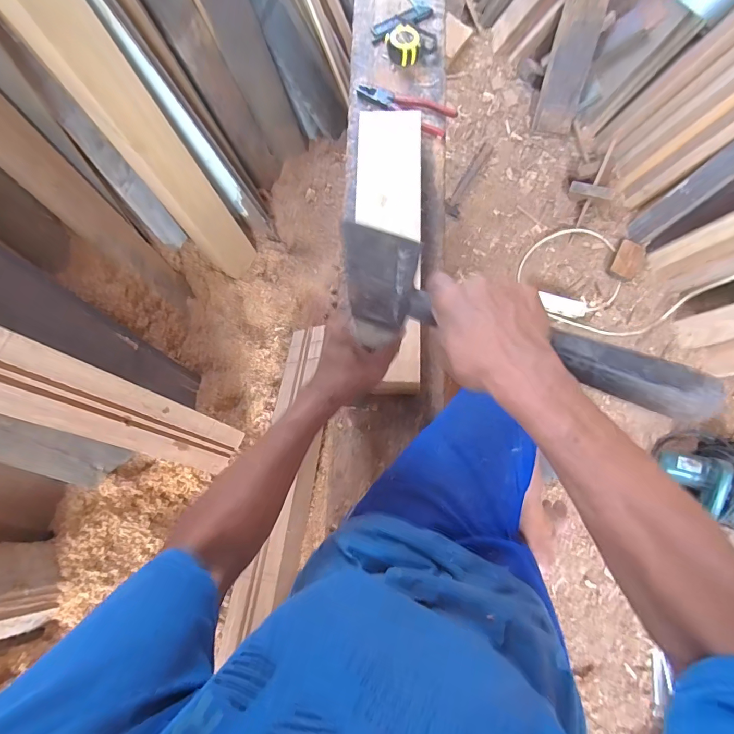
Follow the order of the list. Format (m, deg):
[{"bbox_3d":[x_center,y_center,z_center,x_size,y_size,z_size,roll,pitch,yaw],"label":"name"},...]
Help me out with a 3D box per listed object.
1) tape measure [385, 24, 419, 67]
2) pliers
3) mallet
[{"bbox_3d":[0.068,-0.610,0.779,0.057,0.033,0.068,-6,78,-1],"label":"tape measure"},{"bbox_3d":[0.067,-0.485,0.765,0.192,0.023,0.069,29,80,6],"label":"pliers"},{"bbox_3d":[0.127,-0.043,0.387,0.312,0.115,0.048,24,54,9],"label":"mallet"}]

